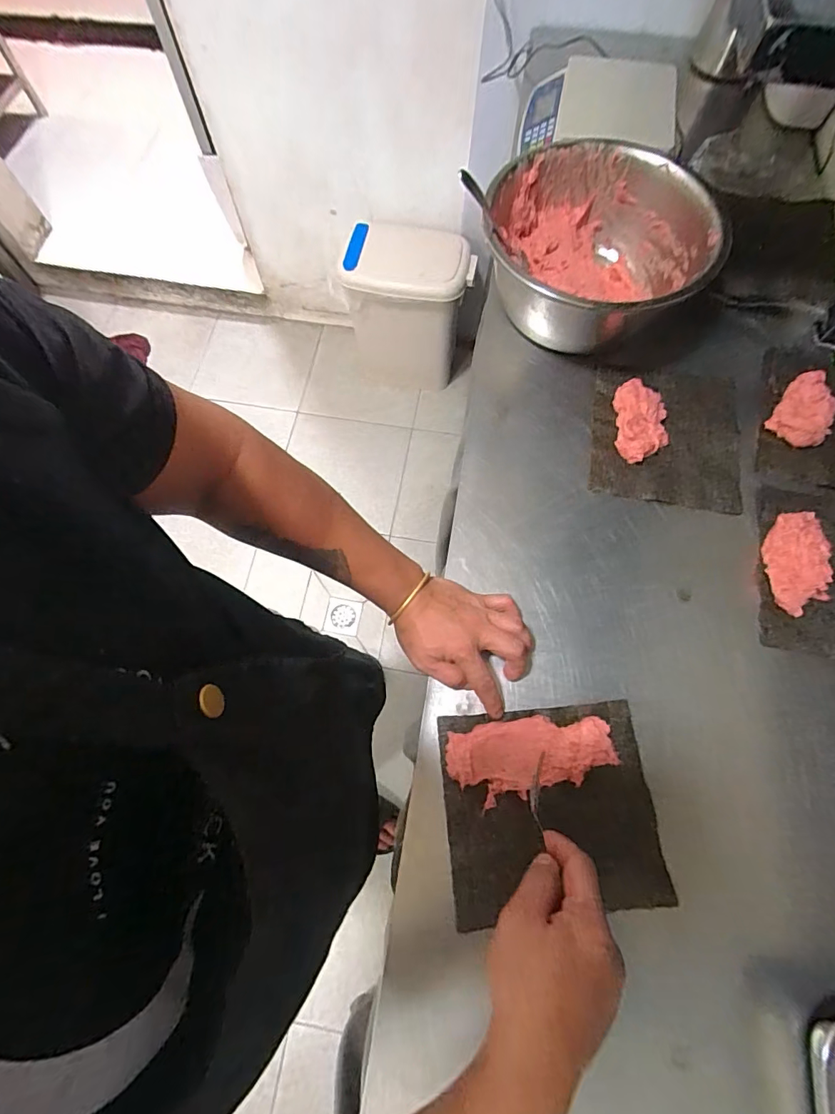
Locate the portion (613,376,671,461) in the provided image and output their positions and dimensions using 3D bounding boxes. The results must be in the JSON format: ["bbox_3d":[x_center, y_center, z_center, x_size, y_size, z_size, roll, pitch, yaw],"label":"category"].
[{"bbox_3d":[0.283,-0.172,0.586,0.063,0.024,0.108,4,70,1],"label":"portion"}]

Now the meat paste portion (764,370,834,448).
[{"bbox_3d":[0.492,-0.183,0.588,0.067,0.033,0.091,38,74,13],"label":"meat paste portion"}]

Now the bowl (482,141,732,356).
[{"bbox_3d":[0.225,-0.393,0.614,0.268,0.125,0.255,0,70,0],"label":"bowl"}]

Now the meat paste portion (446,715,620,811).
[{"bbox_3d":[0.113,0.196,0.462,0.161,0.019,0.070,-12,70,-4],"label":"meat paste portion"}]

